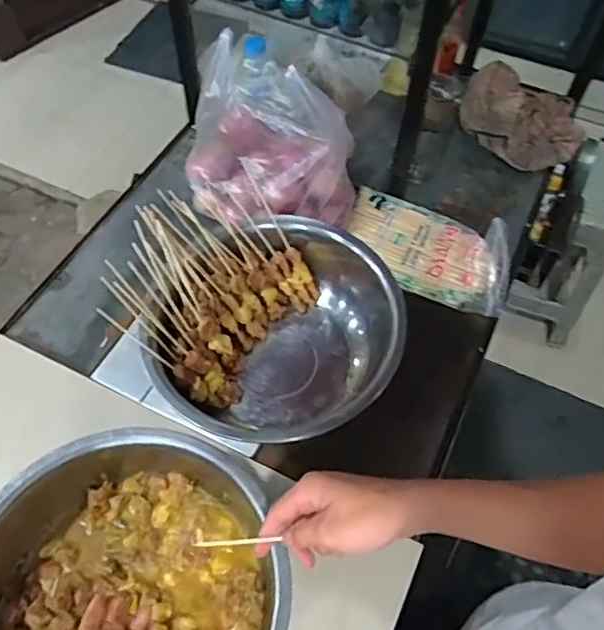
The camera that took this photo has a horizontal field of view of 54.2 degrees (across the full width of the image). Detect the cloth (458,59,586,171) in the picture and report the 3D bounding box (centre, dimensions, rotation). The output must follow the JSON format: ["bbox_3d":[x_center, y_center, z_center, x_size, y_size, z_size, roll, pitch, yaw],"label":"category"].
[{"bbox_3d":[0.396,-0.362,1.059,0.221,0.032,0.234,31,62,17],"label":"cloth"}]

